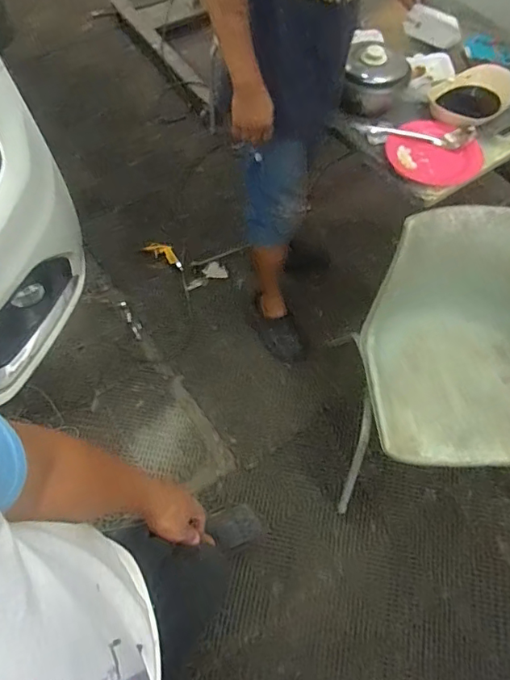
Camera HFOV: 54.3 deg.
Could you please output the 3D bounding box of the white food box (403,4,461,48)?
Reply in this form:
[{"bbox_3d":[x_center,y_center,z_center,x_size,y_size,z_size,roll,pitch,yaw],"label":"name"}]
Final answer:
[{"bbox_3d":[0.531,-0.931,1.478,0.167,0.069,0.070,17,65,-3],"label":"white food box"}]

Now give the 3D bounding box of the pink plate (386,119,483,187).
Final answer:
[{"bbox_3d":[0.467,-0.490,1.304,0.226,0.037,0.242,-3,61,6],"label":"pink plate"}]

